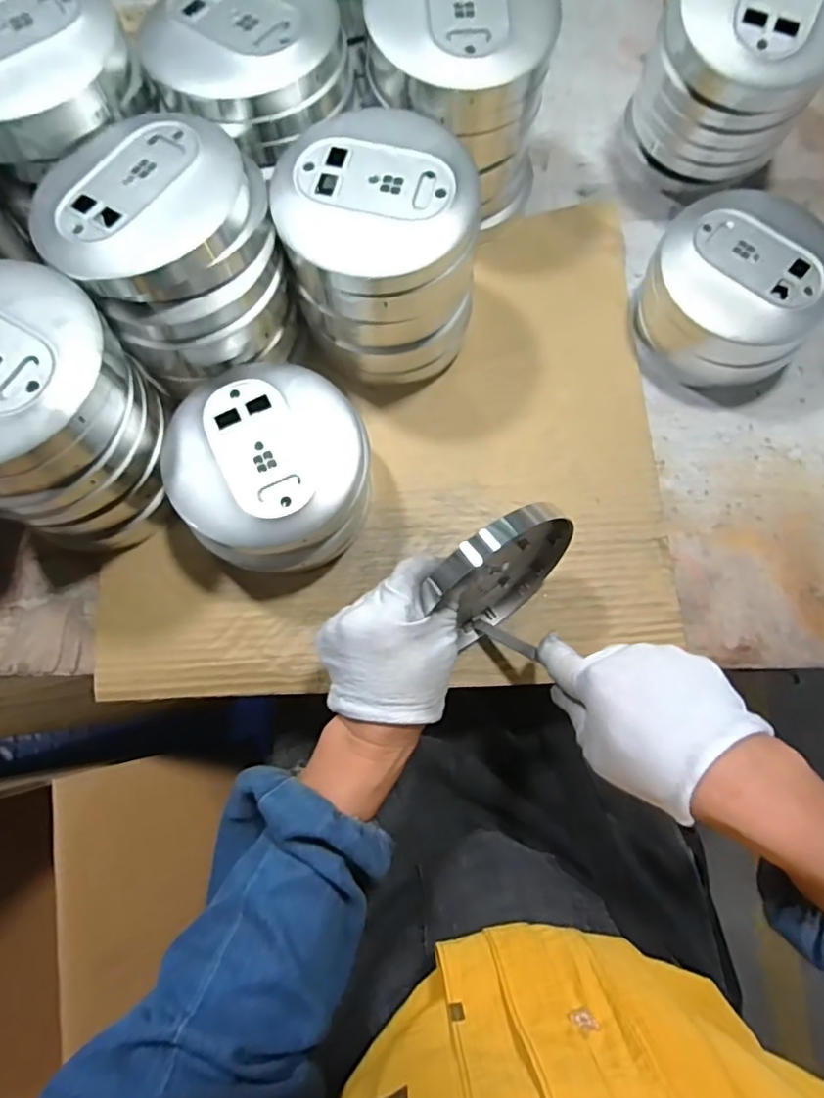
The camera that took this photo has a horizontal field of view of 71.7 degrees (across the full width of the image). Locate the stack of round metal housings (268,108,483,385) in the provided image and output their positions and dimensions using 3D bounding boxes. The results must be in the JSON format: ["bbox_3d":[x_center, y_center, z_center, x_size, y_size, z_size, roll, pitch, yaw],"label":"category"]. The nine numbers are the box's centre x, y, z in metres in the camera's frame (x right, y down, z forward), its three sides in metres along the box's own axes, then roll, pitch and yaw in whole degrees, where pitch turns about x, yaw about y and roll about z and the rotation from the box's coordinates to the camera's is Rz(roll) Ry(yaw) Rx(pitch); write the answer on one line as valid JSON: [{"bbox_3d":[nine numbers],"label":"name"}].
[{"bbox_3d":[-0.022,-0.216,0.433,0.136,0.140,0.138,-13,78,-3],"label":"stack of round metal housings"}]

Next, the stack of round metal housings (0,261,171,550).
[{"bbox_3d":[-0.242,-0.085,0.393,0.133,0.157,0.134,-38,80,-8],"label":"stack of round metal housings"}]

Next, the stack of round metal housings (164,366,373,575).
[{"bbox_3d":[-0.102,-0.055,0.426,0.137,0.083,0.138,16,78,3],"label":"stack of round metal housings"}]

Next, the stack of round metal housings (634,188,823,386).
[{"bbox_3d":[0.259,-0.208,0.464,0.136,0.080,0.136,29,79,6],"label":"stack of round metal housings"}]

